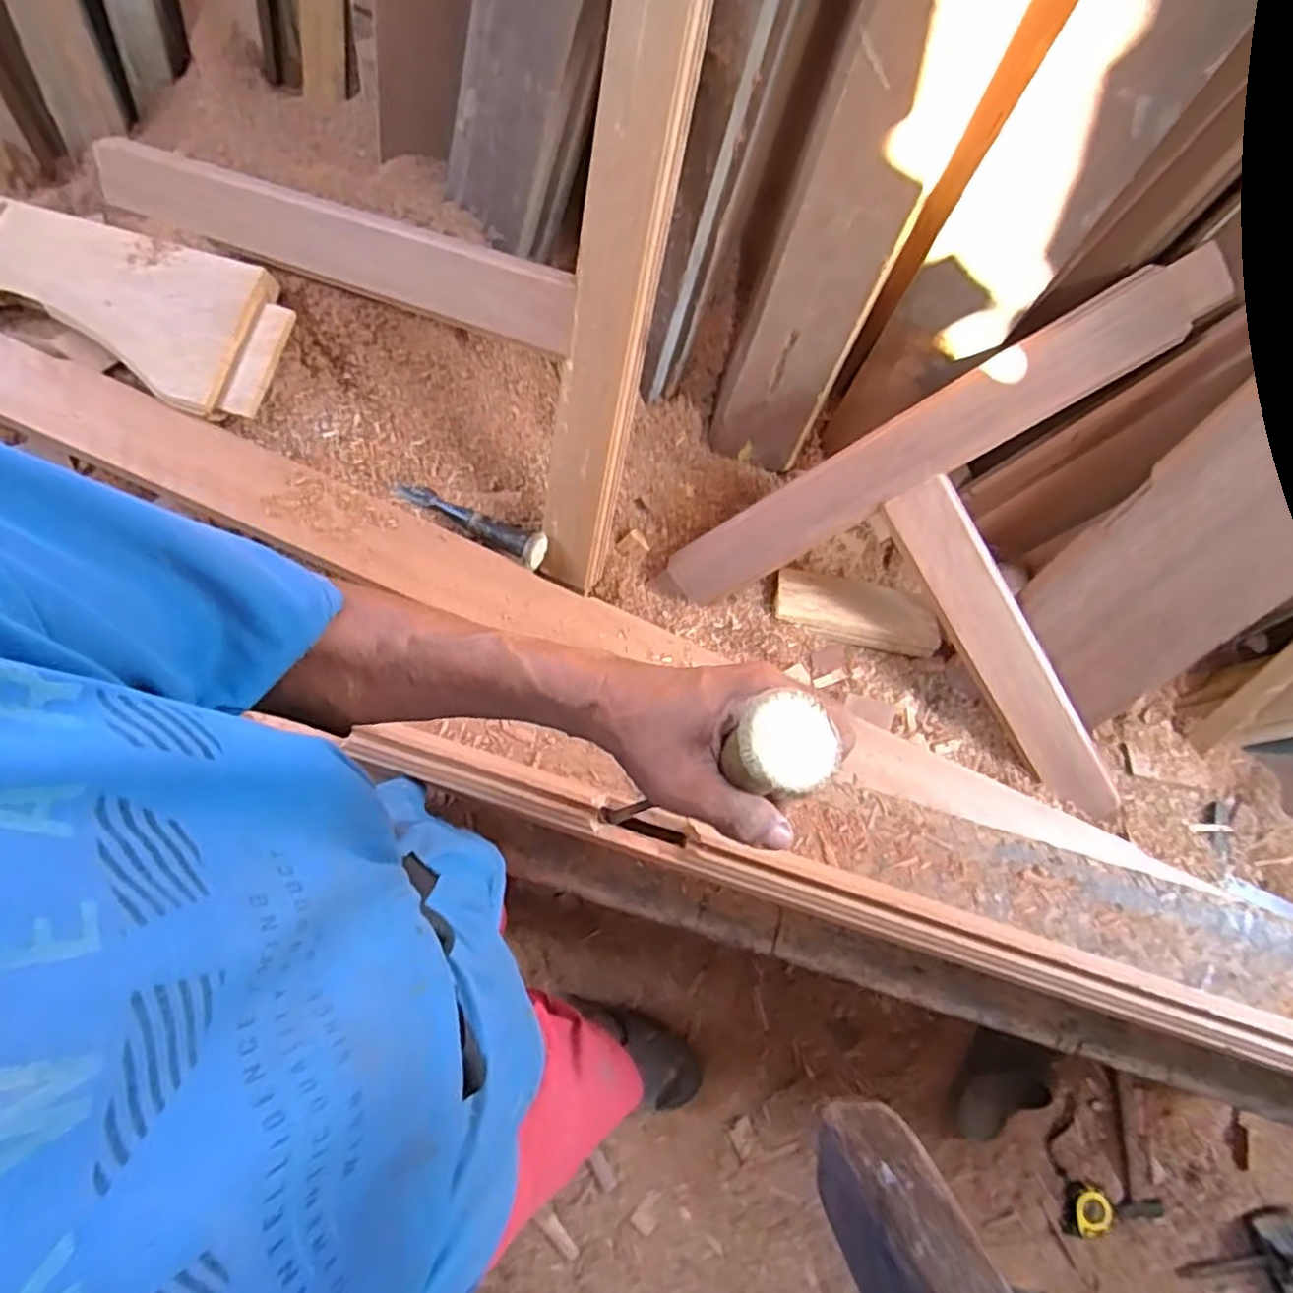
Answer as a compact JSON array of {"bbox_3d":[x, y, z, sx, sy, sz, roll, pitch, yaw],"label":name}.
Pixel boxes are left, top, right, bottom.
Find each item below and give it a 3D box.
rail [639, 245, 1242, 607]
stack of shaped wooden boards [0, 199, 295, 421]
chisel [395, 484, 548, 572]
[{"bbox_3d":[0.318,-0.233,0.873,0.683,0.038,0.094,-29,102,23],"label":"rail"},{"bbox_3d":[-0.758,-0.454,0.896,0.625,0.036,0.191,17,75,3],"label":"stack of shaped wooden boards"},{"bbox_3d":[-0.225,-0.166,0.924,0.203,0.034,0.045,28,76,6],"label":"chisel"}]

